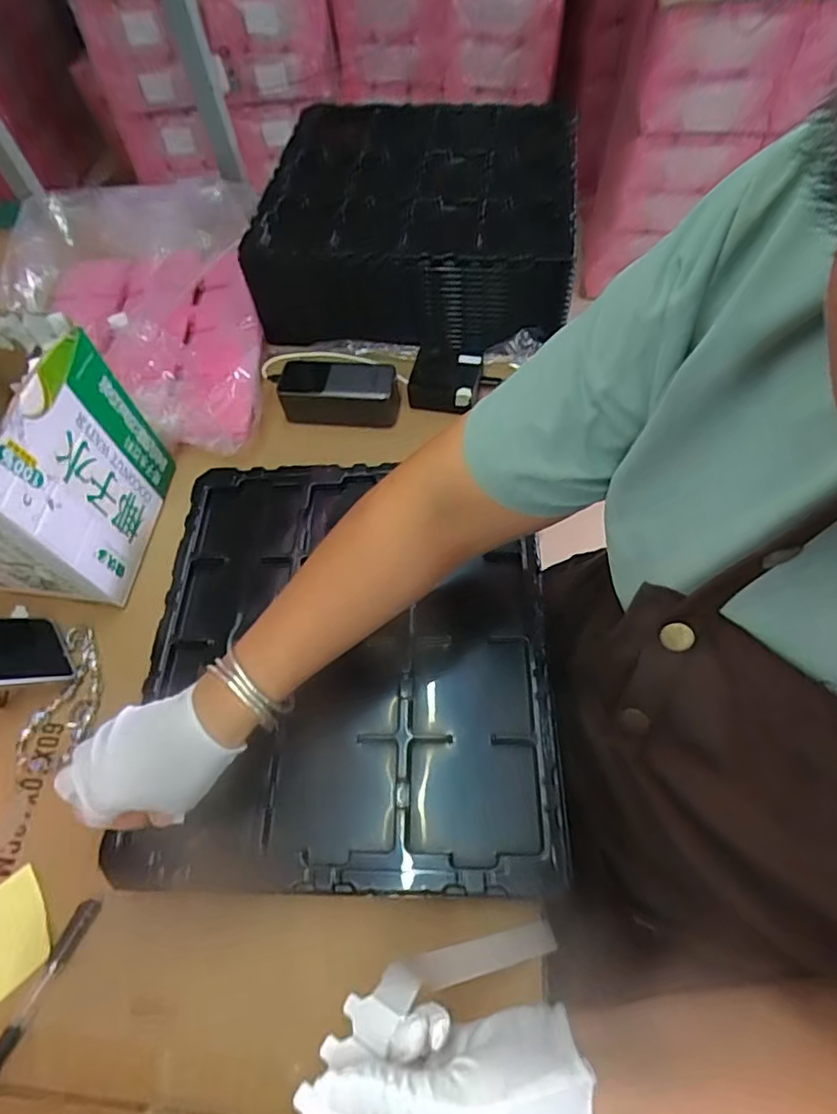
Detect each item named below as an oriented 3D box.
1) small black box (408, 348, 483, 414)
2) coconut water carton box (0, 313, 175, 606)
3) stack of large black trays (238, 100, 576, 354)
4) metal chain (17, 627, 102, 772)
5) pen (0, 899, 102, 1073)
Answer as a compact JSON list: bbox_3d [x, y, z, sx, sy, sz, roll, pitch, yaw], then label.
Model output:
[{"bbox_3d":[0.031,-0.210,0.683,0.079,0.049,0.077,10,61,9],"label":"small black box"},{"bbox_3d":[-0.366,-0.085,0.543,0.152,0.203,0.191,3,61,5],"label":"coconut water carton box"},{"bbox_3d":[0.003,-0.447,0.754,0.370,0.109,0.382,5,61,6],"label":"stack of large black trays"},{"bbox_3d":[-0.322,0.128,0.537,0.059,0.009,0.127,5,61,6],"label":"metal chain"},{"bbox_3d":[-0.281,0.322,0.421,0.016,0.009,0.136,22,64,15],"label":"pen"}]

